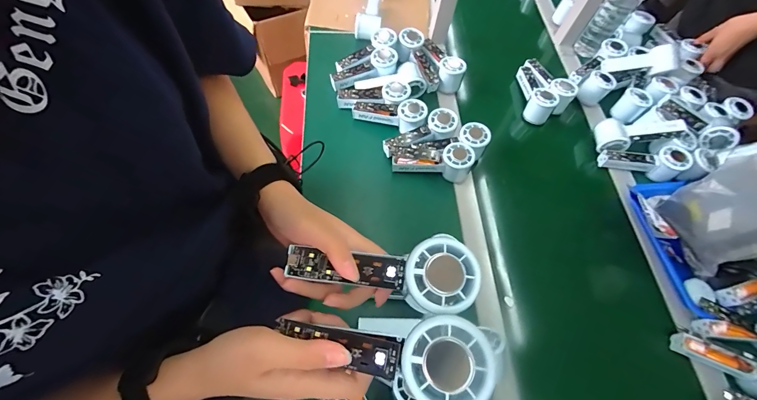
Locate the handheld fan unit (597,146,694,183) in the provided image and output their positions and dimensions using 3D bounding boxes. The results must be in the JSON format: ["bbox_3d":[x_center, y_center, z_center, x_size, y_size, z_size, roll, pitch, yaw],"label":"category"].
[{"bbox_3d":[0.545,-0.075,0.690,0.156,0.056,0.051,7,62,15],"label":"handheld fan unit"}]

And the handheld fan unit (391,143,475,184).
[{"bbox_3d":[0.105,-0.079,0.642,0.149,0.056,0.055,10,63,2],"label":"handheld fan unit"}]

